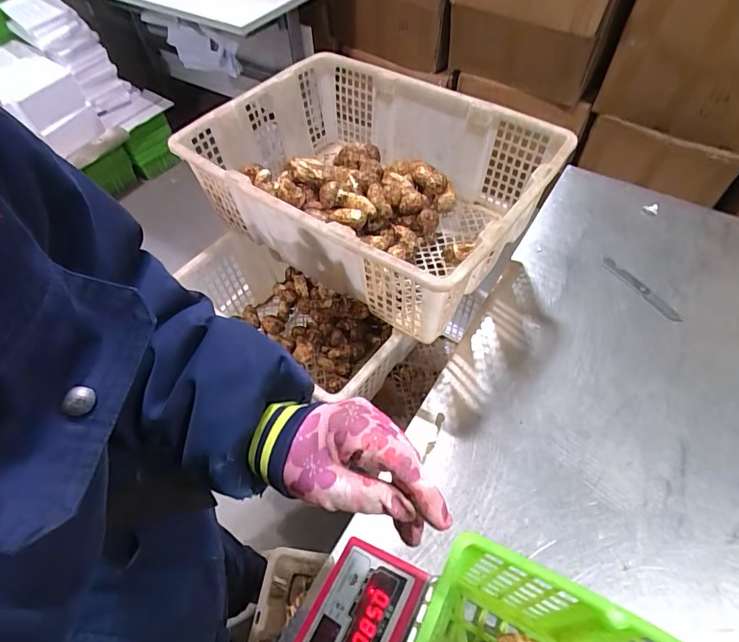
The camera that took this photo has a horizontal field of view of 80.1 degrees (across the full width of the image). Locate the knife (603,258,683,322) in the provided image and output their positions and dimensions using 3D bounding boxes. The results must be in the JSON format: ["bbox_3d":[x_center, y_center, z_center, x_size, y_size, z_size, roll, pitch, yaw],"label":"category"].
[{"bbox_3d":[0.440,-0.053,0.713,0.026,0.004,0.150,-24,57,-15],"label":"knife"}]

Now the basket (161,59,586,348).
[{"bbox_3d":[0.011,-0.238,0.722,0.524,0.178,0.434,32,61,22],"label":"basket"}]

